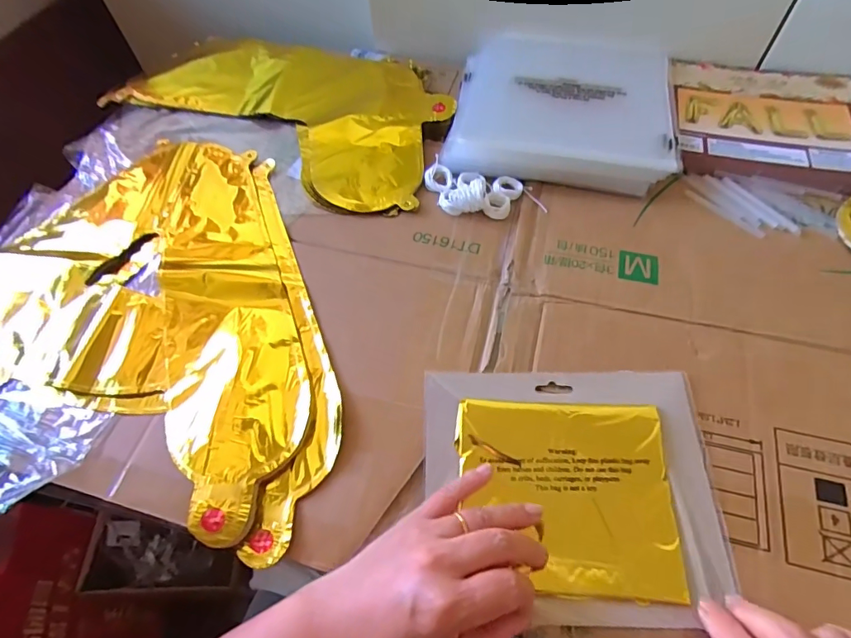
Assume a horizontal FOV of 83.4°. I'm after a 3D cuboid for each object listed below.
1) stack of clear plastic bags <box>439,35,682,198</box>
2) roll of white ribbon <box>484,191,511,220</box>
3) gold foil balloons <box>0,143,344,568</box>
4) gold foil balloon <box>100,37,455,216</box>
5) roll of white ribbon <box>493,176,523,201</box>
[{"bbox_3d":[0.149,-0.241,0.521,0.218,0.026,0.240,8,60,8],"label":"stack of clear plastic bags"},{"bbox_3d":[0.070,-0.111,0.461,0.024,0.009,0.030,8,60,8],"label":"roll of white ribbon"},{"bbox_3d":[-0.247,-0.029,0.422,0.412,0.015,0.345,10,60,10],"label":"gold foil balloons"},{"bbox_3d":[-0.165,-0.260,0.557,0.424,0.012,0.220,26,64,18],"label":"gold foil balloon"},{"bbox_3d":[0.082,-0.130,0.472,0.029,0.006,0.026,30,65,20],"label":"roll of white ribbon"}]

